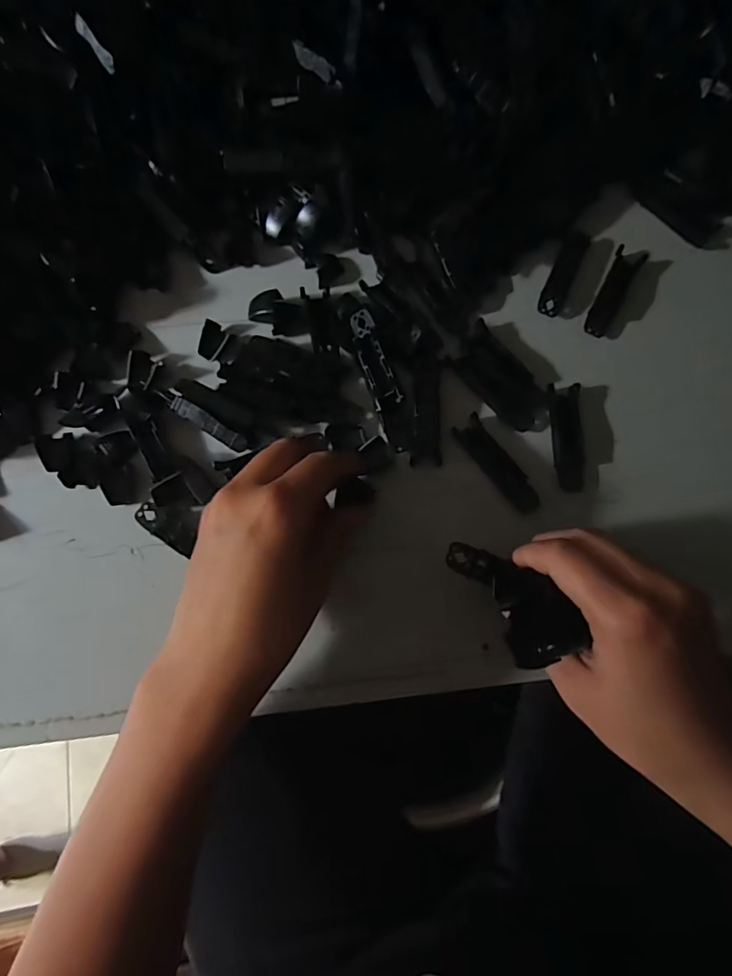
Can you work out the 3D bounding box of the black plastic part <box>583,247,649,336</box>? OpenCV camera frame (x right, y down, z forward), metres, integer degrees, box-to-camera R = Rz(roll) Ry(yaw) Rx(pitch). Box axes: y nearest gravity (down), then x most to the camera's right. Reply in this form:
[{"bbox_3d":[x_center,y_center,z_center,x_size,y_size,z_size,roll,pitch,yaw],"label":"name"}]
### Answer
[{"bbox_3d":[0.156,-0.124,0.327,0.017,0.008,0.064,29,78,6],"label":"black plastic part"}]

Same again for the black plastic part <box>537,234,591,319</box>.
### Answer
[{"bbox_3d":[0.127,-0.138,0.330,0.016,0.007,0.062,26,78,6],"label":"black plastic part"}]

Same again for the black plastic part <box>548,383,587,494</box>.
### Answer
[{"bbox_3d":[0.120,-0.030,0.302,0.018,0.009,0.064,-3,77,-1],"label":"black plastic part"}]

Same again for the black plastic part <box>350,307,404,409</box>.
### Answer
[{"bbox_3d":[0.004,-0.078,0.303,0.016,0.017,0.062,-18,78,-4],"label":"black plastic part"}]

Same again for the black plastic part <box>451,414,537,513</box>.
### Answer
[{"bbox_3d":[0.077,-0.013,0.300,0.016,0.006,0.063,-37,80,-8],"label":"black plastic part"}]

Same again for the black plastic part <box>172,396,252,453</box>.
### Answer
[{"bbox_3d":[-0.090,-0.036,0.295,0.052,0.005,0.009,32,79,7],"label":"black plastic part"}]

